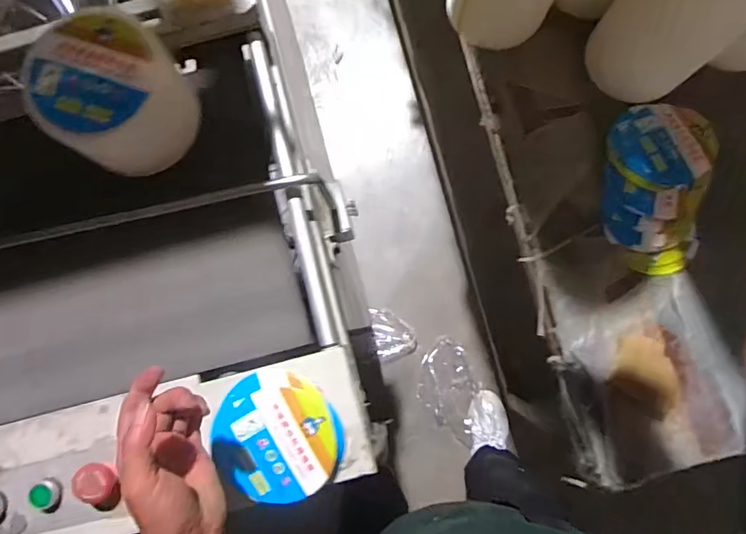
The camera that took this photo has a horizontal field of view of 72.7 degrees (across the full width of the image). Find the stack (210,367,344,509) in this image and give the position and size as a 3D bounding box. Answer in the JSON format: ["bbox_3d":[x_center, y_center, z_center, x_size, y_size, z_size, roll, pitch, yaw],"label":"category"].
[{"bbox_3d":[-0.096,0.171,0.511,0.129,0.024,0.117,31,87,2],"label":"stack"}]

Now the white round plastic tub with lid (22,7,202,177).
[{"bbox_3d":[-0.253,-0.170,0.504,0.127,0.107,0.127,0,86,0],"label":"white round plastic tub with lid"}]

